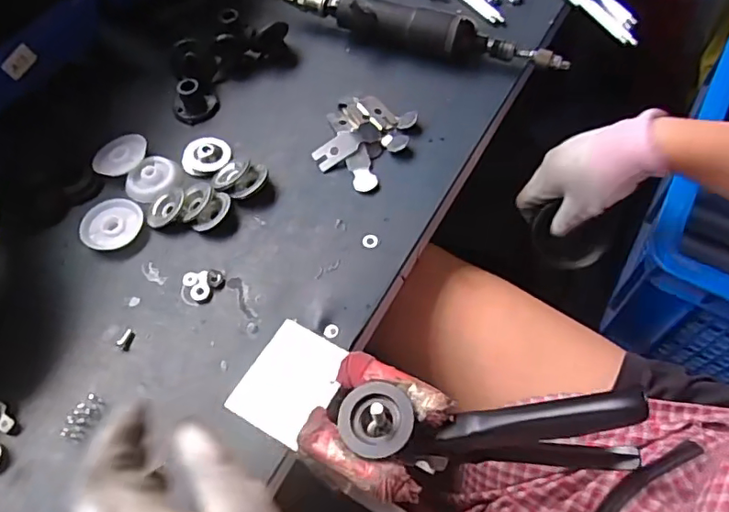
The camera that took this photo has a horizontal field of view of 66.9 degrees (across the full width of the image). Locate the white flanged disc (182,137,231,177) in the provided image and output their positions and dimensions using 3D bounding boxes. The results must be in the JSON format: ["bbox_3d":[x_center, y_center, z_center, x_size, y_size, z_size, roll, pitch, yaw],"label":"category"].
[{"bbox_3d":[-0.143,-0.091,0.496,0.043,0.008,0.040,-2,59,3],"label":"white flanged disc"}]

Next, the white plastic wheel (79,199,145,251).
[{"bbox_3d":[-0.212,-0.027,0.462,0.046,0.007,0.051,26,64,18],"label":"white plastic wheel"}]

